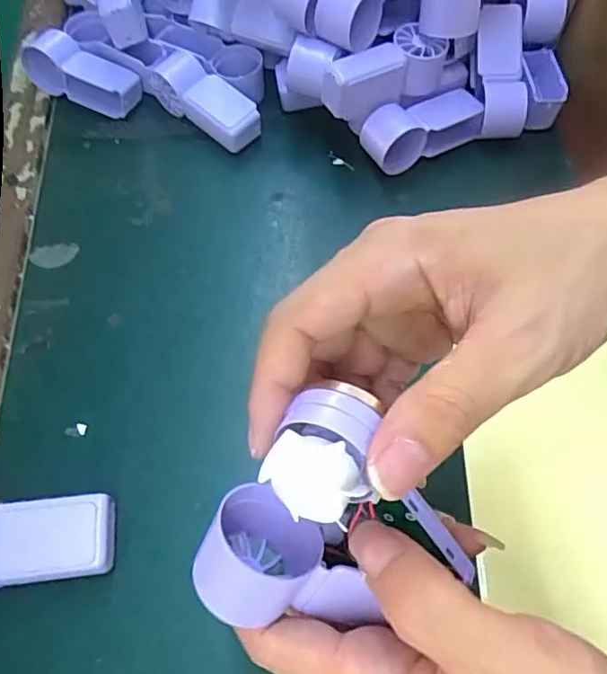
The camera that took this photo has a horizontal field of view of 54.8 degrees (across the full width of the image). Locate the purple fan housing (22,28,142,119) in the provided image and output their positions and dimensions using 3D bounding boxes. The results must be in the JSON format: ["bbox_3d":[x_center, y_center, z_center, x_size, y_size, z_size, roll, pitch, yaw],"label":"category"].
[{"bbox_3d":[-0.177,-0.208,0.465,0.097,0.034,0.038,25,67,14],"label":"purple fan housing"}]

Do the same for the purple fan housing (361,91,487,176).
[{"bbox_3d":[0.086,-0.150,0.425,0.085,0.037,0.034,-20,64,-8],"label":"purple fan housing"}]

